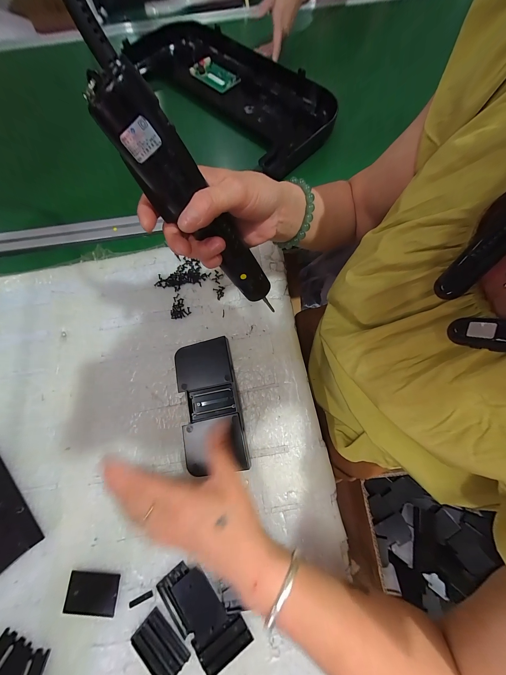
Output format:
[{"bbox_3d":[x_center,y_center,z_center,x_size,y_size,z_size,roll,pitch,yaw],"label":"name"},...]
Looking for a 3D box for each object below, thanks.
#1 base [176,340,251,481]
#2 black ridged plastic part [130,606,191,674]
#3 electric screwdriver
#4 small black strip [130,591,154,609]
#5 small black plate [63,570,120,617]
[{"bbox_3d":[-0.055,0.083,0.309,0.073,0.025,0.160,-12,72,-2],"label":"base"},{"bbox_3d":[-0.095,0.317,0.245,0.054,0.006,0.035,41,78,13],"label":"black ridged plastic part"},{"bbox_3d":[-0.039,-0.099,0.208,0.035,0.200,0.034,13,70,38],"label":"electric screwdriver"},{"bbox_3d":[-0.122,0.285,0.259,0.026,0.004,0.006,-22,73,-5],"label":"small black strip"},{"bbox_3d":[-0.175,0.279,0.260,0.055,0.006,0.035,1,72,2],"label":"small black plate"}]

